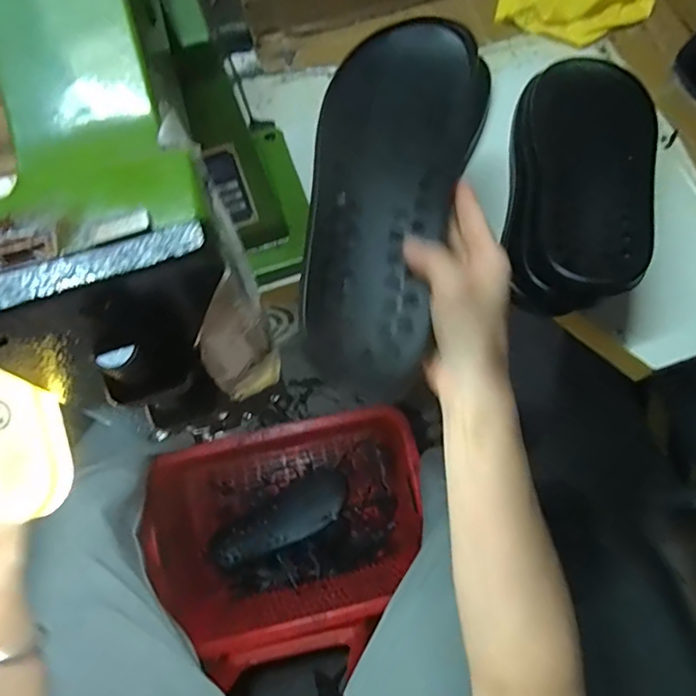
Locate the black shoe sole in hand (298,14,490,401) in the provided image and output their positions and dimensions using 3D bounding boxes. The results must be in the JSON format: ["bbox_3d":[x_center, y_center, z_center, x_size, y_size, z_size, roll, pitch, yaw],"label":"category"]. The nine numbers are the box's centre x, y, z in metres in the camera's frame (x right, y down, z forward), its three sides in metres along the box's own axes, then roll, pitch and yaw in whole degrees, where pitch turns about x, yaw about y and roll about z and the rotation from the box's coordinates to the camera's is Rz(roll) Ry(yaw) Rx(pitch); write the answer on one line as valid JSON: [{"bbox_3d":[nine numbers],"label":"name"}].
[{"bbox_3d":[0.030,-0.120,0.376,0.110,0.036,0.301,11,74,5],"label":"black shoe sole in hand"}]

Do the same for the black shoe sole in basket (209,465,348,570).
[{"bbox_3d":[-0.138,0.359,1.086,0.300,0.020,0.109,-29,71,-9],"label":"black shoe sole in basket"}]

